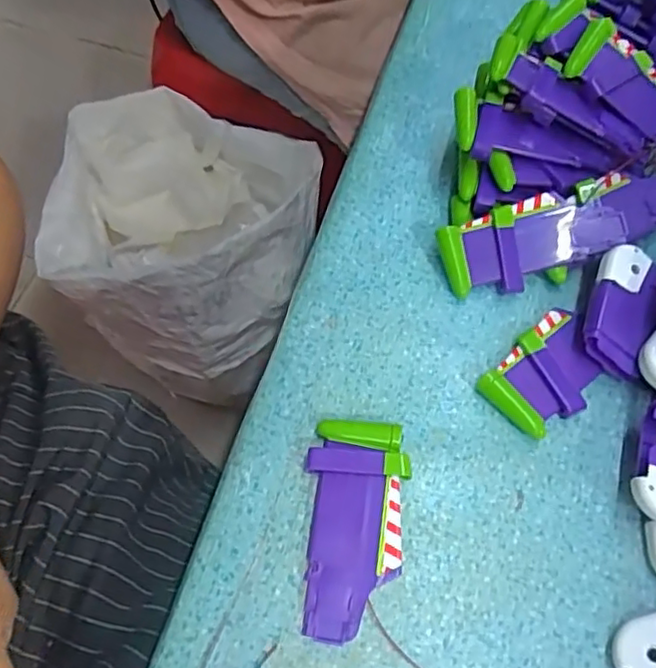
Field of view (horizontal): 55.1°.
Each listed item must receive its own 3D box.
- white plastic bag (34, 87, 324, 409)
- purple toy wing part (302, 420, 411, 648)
[{"bbox_3d":[-0.207,-0.127,0.853,0.342,0.242,0.303,25,63,12],"label":"white plastic bag"},{"bbox_3d":[0.011,0.081,0.265,0.041,0.012,0.088,5,62,2],"label":"purple toy wing part"}]

